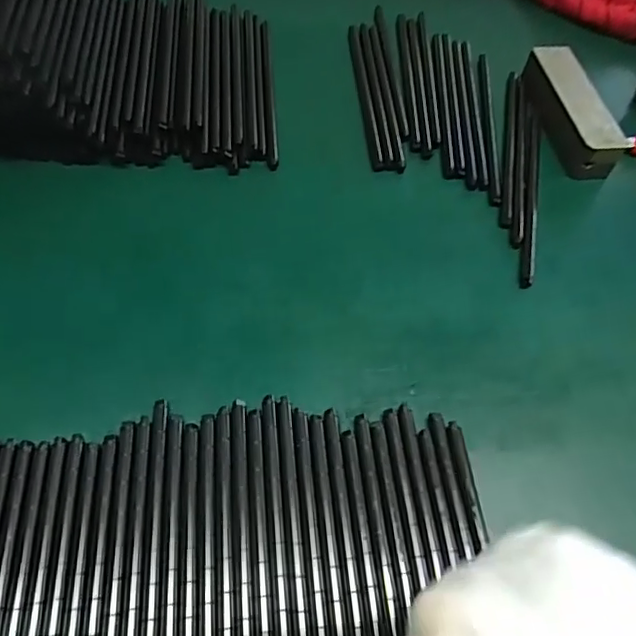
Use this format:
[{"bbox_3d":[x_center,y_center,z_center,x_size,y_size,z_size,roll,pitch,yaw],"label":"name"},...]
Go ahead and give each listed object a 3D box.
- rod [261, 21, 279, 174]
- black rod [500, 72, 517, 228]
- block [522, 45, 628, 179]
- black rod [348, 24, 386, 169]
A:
[{"bbox_3d":[-0.038,-0.180,0.443,0.008,0.005,0.173,-2,58,-6],"label":"rod"},{"bbox_3d":[0.145,-0.134,0.425,0.009,0.004,0.172,13,57,4],"label":"black rod"},{"bbox_3d":[0.192,-0.160,0.432,0.035,0.030,0.120,-6,58,-8],"label":"block"},{"bbox_3d":[0.037,-0.180,0.450,0.009,0.008,0.172,-1,58,-6],"label":"black rod"}]

